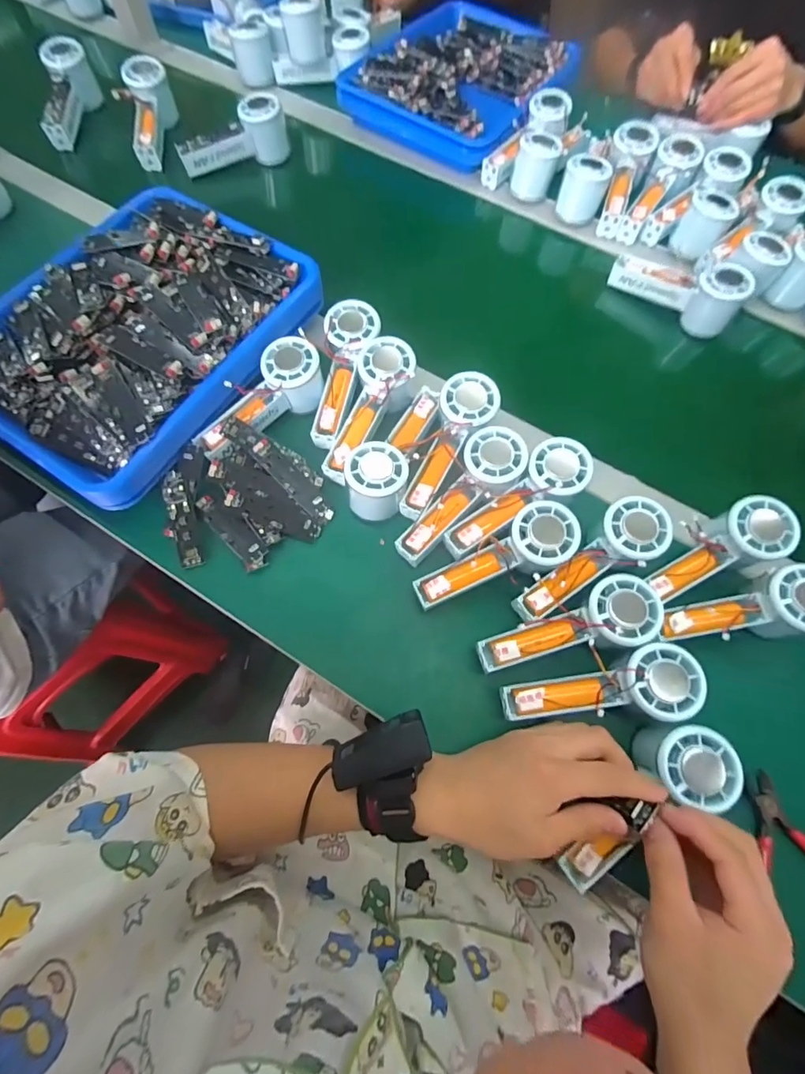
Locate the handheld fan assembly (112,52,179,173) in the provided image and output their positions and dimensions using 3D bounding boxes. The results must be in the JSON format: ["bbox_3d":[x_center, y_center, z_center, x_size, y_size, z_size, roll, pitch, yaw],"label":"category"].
[{"bbox_3d":[-0.362,-0.597,0.647,0.055,0.054,0.155,-1,86,-2],"label":"handheld fan assembly"}]

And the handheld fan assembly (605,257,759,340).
[{"bbox_3d":[0.330,-0.305,0.546,0.145,0.058,0.044,33,72,11],"label":"handheld fan assembly"}]

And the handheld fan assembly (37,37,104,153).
[{"bbox_3d":[-0.480,-0.632,0.653,0.053,0.069,0.139,-5,70,-3],"label":"handheld fan assembly"}]

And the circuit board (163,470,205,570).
[{"bbox_3d":[-0.214,-0.016,0.437,0.029,0.007,0.093,-15,85,-7],"label":"circuit board"}]

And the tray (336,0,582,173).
[{"bbox_3d":[0.101,-0.705,0.687,0.279,0.043,0.351,28,72,9],"label":"tray"}]

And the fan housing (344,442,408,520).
[{"bbox_3d":[-0.025,-0.052,0.435,0.058,0.059,0.062,7,70,2],"label":"fan housing"}]

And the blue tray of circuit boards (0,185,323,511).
[{"bbox_3d":[-0.274,-0.217,0.468,0.259,0.045,0.339,33,72,11],"label":"blue tray of circuit boards"}]

